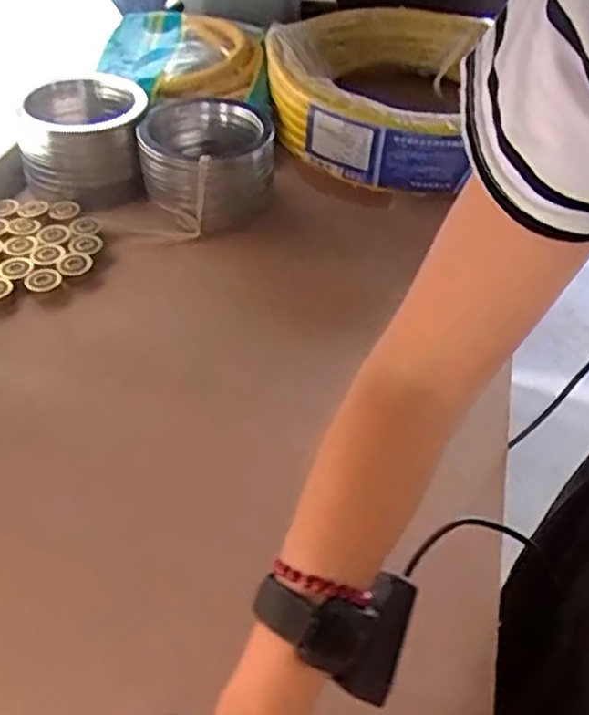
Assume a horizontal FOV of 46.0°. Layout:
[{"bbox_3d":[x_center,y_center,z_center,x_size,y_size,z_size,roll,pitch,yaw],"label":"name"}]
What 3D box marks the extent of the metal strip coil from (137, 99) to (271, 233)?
[{"bbox_3d":[-0.097,-0.217,0.777,0.133,0.092,0.121,1,45,-1],"label":"metal strip coil"}]

